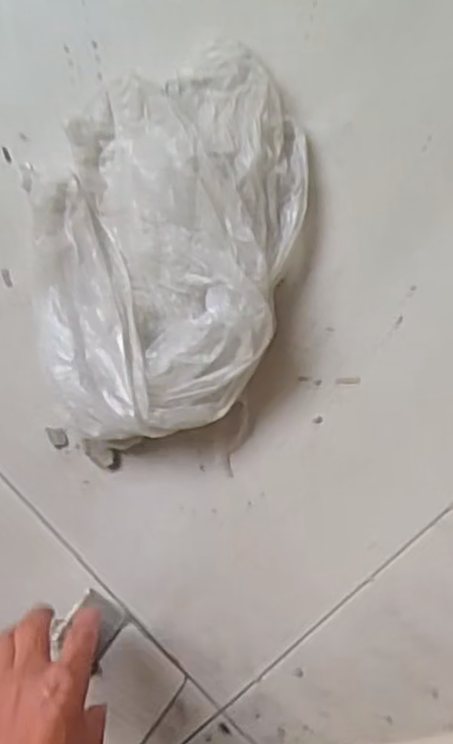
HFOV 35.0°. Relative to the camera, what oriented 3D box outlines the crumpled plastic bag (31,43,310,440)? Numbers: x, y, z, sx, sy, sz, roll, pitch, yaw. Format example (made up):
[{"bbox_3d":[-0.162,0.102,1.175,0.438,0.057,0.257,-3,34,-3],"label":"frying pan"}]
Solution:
[{"bbox_3d":[-0.050,-0.099,0.549,0.191,0.053,0.289,15,94,6],"label":"crumpled plastic bag"}]

